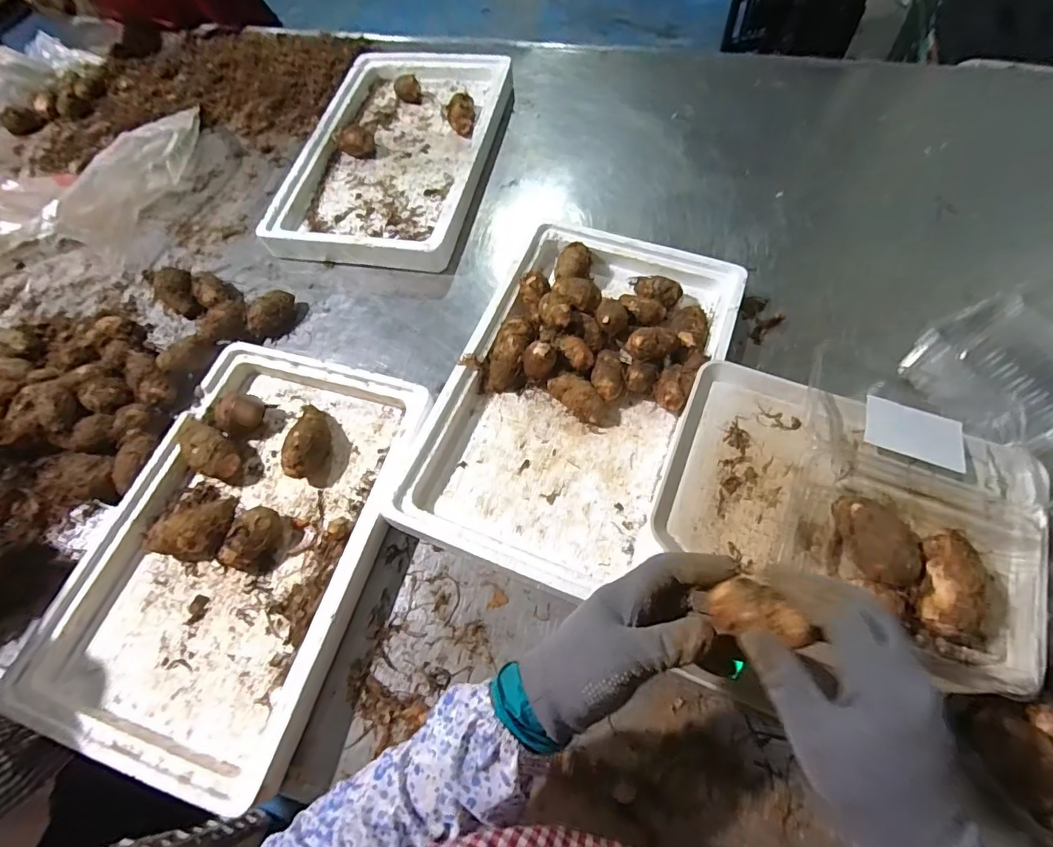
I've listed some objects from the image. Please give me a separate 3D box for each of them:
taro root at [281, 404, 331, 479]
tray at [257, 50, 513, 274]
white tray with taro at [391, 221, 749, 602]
[{"bbox_3d":[-0.259,0.015,0.580,0.048,0.047,0.102,1,63,4],"label":"taro root"},{"bbox_3d":[-0.215,-0.455,0.817,0.305,0.054,0.484,8,64,8],"label":"tray"},{"bbox_3d":[0.066,-0.044,0.584,0.284,0.068,0.461,19,66,12],"label":"white tray with taro"}]

